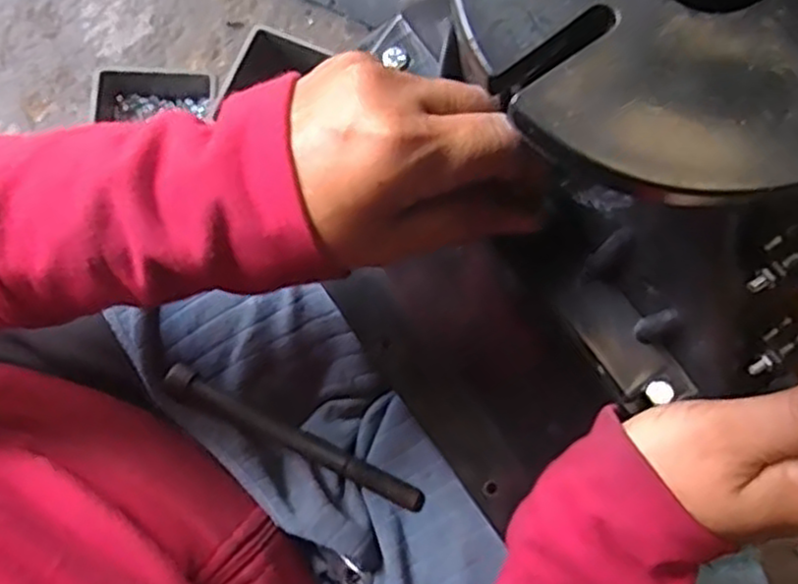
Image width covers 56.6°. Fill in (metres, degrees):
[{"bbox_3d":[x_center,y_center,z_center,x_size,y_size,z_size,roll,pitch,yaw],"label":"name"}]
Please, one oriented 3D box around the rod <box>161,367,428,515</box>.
[{"bbox_3d":[-0.054,0.076,0.381,0.144,0.011,0.013,27,79,5],"label":"rod"}]

